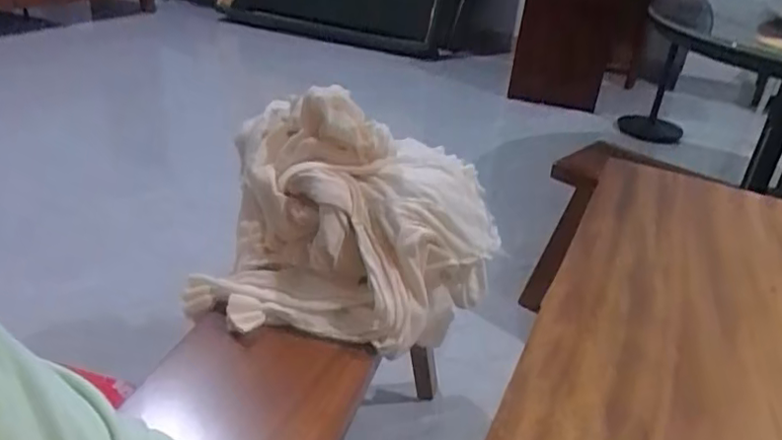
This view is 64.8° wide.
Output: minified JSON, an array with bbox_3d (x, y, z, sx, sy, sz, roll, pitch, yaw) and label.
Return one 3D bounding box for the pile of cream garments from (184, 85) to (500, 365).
[{"bbox_3d":[-0.064,-0.021,1.029,0.456,0.319,0.344,8,29,5],"label":"pile of cream garments"}]

